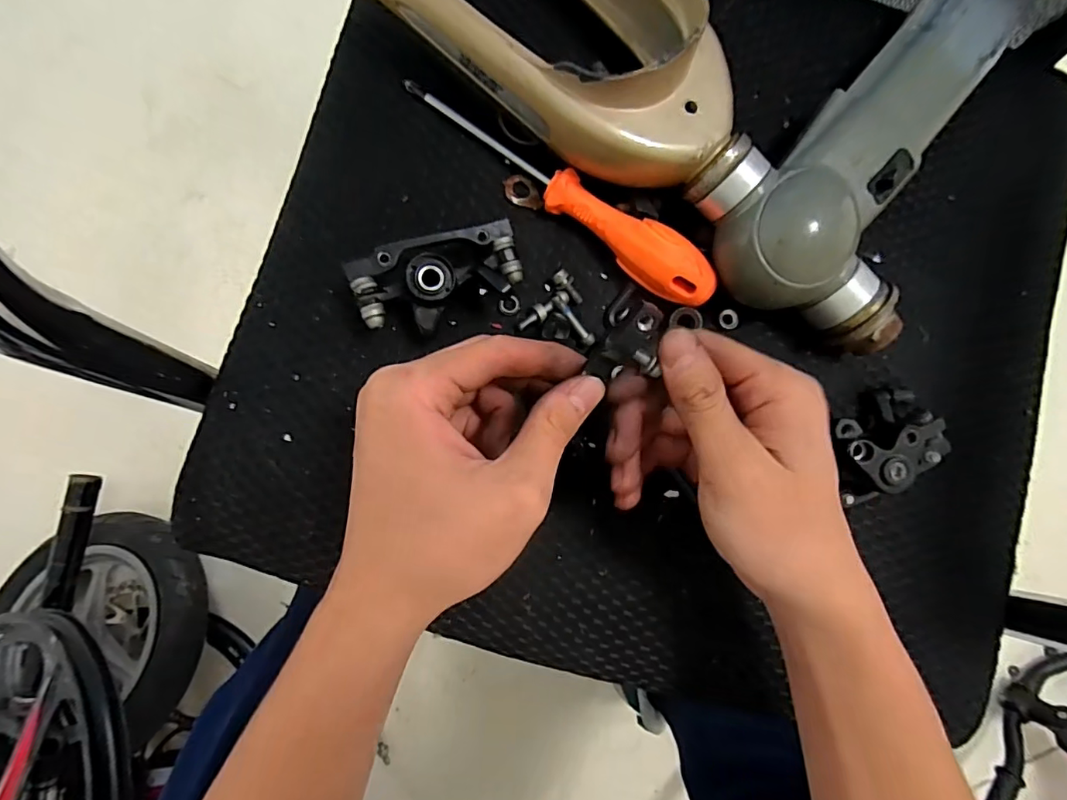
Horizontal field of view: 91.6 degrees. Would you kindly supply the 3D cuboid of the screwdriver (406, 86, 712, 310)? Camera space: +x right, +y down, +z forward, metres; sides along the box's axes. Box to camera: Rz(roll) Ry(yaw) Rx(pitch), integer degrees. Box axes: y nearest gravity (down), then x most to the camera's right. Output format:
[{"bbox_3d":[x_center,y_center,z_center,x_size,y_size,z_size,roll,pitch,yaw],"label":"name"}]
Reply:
[{"bbox_3d":[0.016,-0.117,0.282,0.197,0.022,0.027,38,86,-2],"label":"screwdriver"}]

